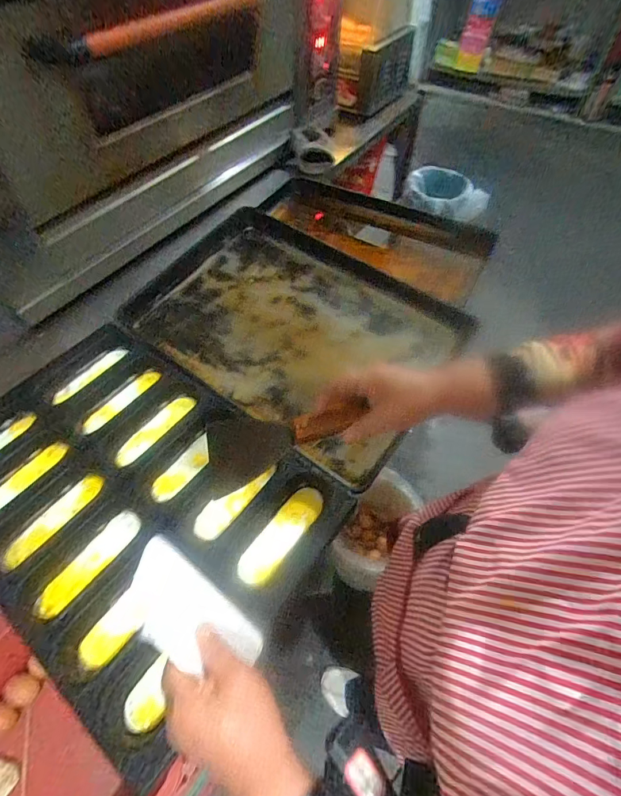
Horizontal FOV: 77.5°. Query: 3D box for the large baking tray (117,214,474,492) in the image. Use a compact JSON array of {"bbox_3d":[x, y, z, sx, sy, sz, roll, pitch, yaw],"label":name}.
[{"bbox_3d":[-0.056,-0.160,0.780,0.590,0.048,0.397,34,71,18],"label":"large baking tray"}]

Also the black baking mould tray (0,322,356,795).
[{"bbox_3d":[-0.285,0.135,0.601,0.597,0.040,0.413,34,62,21],"label":"black baking mould tray"}]

